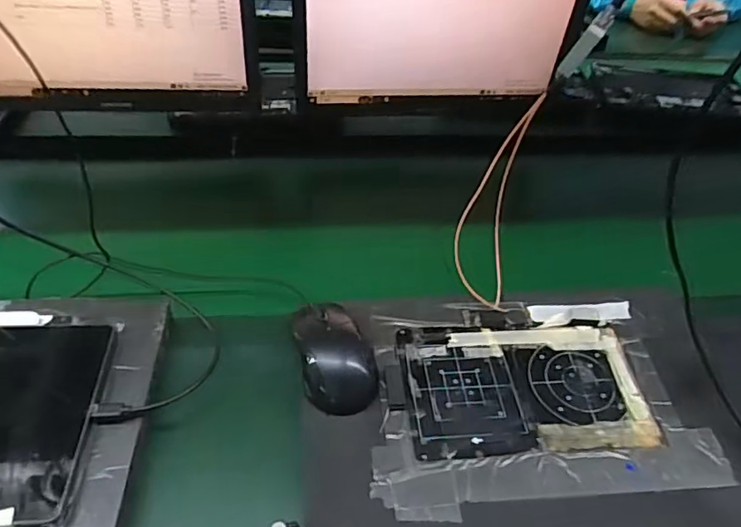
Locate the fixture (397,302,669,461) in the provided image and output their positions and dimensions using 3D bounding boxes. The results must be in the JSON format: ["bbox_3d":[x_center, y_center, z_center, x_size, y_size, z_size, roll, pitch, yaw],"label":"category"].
[{"bbox_3d":[0.144,0.099,0.506,0.227,0.011,0.147,-2,47,-6],"label":"fixture"}]

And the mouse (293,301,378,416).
[{"bbox_3d":[-0.031,0.078,0.495,0.062,0.033,0.101,-9,46,-15],"label":"mouse"}]

